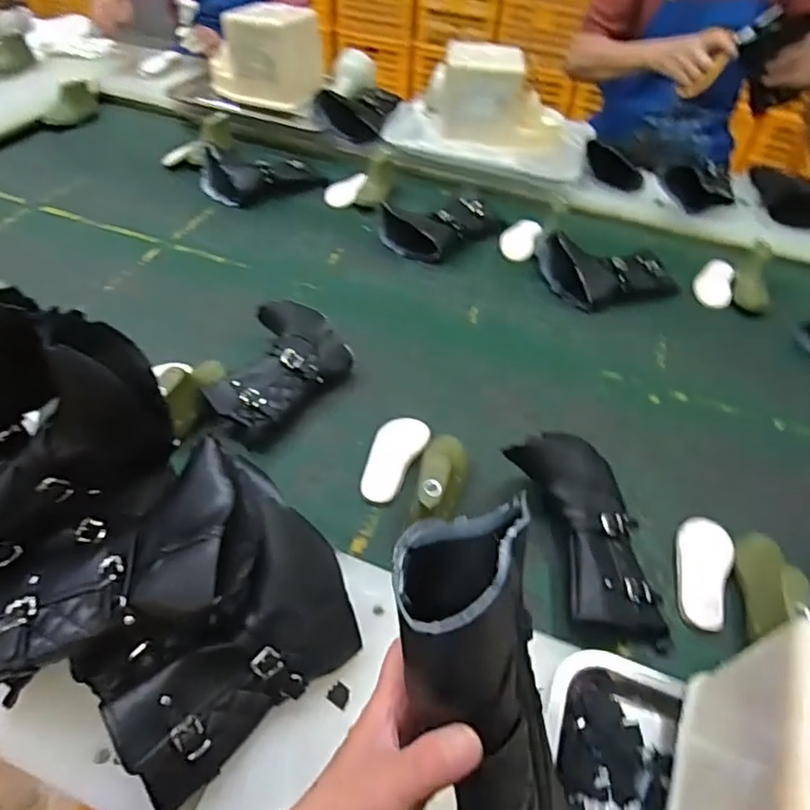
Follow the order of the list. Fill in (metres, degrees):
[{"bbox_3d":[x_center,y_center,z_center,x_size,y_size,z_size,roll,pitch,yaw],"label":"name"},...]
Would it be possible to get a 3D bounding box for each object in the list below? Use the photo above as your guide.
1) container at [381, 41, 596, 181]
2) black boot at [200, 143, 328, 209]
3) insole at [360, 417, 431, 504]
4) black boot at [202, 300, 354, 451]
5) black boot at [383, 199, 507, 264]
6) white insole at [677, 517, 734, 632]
[{"bbox_3d":[0.165,-0.587,1.194,0.413,0.178,0.295,17,48,11],"label":"container"},{"bbox_3d":[-0.260,-0.425,1.089,0.230,0.080,0.128,-3,47,-8],"label":"black boot"},{"bbox_3d":[-0.013,0.060,0.685,0.055,0.019,0.117,20,49,13],"label":"insole"},{"bbox_3d":[-0.169,-0.040,0.744,0.144,0.063,0.197,26,50,19],"label":"black boot"},{"bbox_3d":[0.063,-0.313,1.024,0.180,0.065,0.121,-29,55,-28],"label":"black boot"},{"bbox_3d":[0.302,0.168,0.609,0.052,0.013,0.129,22,49,16],"label":"white insole"}]

